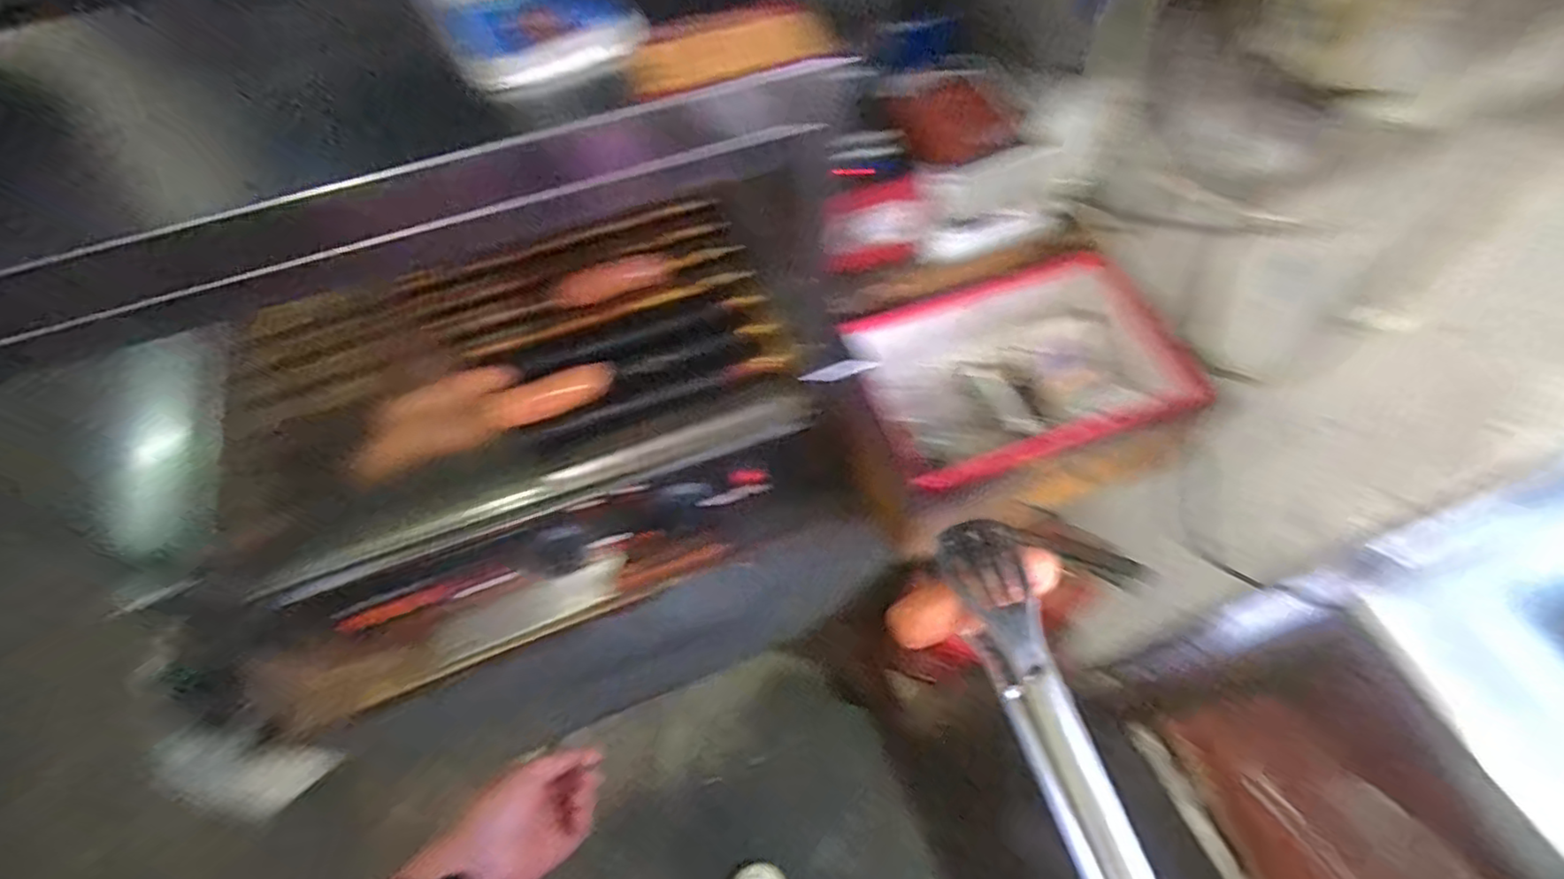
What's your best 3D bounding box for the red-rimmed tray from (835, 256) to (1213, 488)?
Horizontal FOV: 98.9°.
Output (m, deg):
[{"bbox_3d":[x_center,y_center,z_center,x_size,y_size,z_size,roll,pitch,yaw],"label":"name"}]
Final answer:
[{"bbox_3d":[0.238,-0.050,0.708,0.308,0.125,0.209,-20,64,-7],"label":"red-rimmed tray"}]

